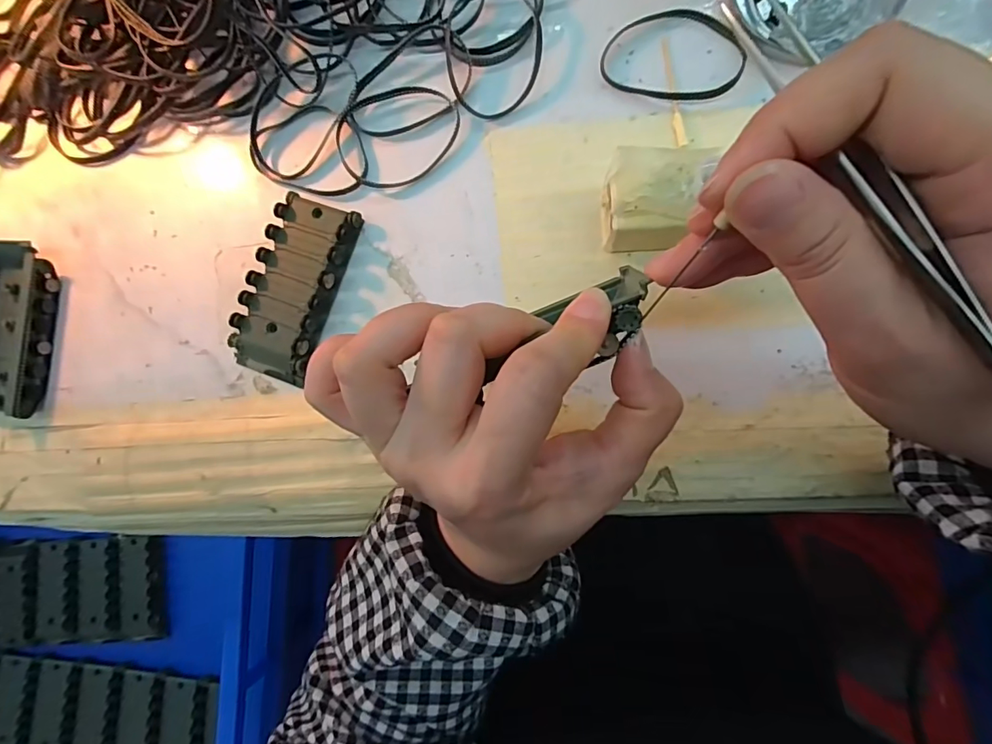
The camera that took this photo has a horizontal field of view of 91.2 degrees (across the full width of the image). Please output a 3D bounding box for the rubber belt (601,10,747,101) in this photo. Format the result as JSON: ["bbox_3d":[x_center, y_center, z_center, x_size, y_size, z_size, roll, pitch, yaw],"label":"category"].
[{"bbox_3d":[0.092,-0.163,0.248,0.069,0.006,0.049,20,90,8],"label":"rubber belt"}]

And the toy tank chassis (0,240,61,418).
[{"bbox_3d":[-0.288,-0.025,0.286,0.045,0.017,0.097,4,88,8],"label":"toy tank chassis"}]

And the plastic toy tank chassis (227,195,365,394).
[{"bbox_3d":[-0.108,-0.045,0.262,0.045,0.017,0.096,19,90,8],"label":"plastic toy tank chassis"}]

